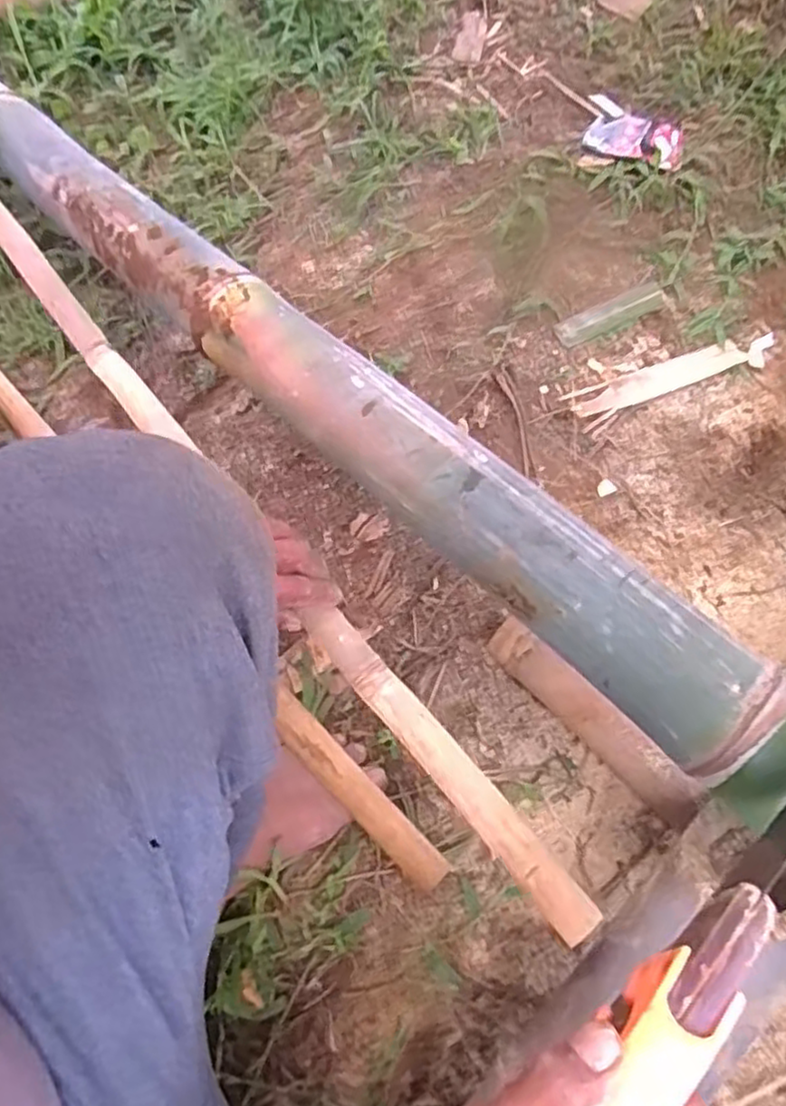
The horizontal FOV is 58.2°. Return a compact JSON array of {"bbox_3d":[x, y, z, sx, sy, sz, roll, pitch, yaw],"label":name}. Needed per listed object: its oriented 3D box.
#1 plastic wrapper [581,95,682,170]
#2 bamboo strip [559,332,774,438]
[{"bbox_3d":[0.322,-0.568,0.943,0.126,0.031,0.166,13,65,10],"label":"plastic wrapper"},{"bbox_3d":[0.313,-0.197,0.776,0.256,0.006,0.052,-23,65,-8],"label":"bamboo strip"}]

